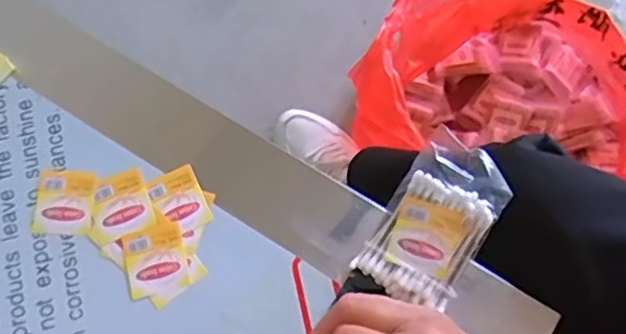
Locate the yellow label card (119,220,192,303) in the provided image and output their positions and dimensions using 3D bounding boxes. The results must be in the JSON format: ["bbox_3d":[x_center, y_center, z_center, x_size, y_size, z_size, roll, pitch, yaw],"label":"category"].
[{"bbox_3d":[-0.103,0.060,0.415,0.040,0.004,0.043,-17,73,-3],"label":"yellow label card"}]

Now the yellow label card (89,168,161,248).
[{"bbox_3d":[-0.129,0.026,0.426,0.042,0.004,0.041,-24,74,-5],"label":"yellow label card"}]

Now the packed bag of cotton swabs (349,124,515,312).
[{"bbox_3d":[0.079,0.034,0.407,0.062,0.020,0.104,30,76,11],"label":"packed bag of cotton swabs"}]

